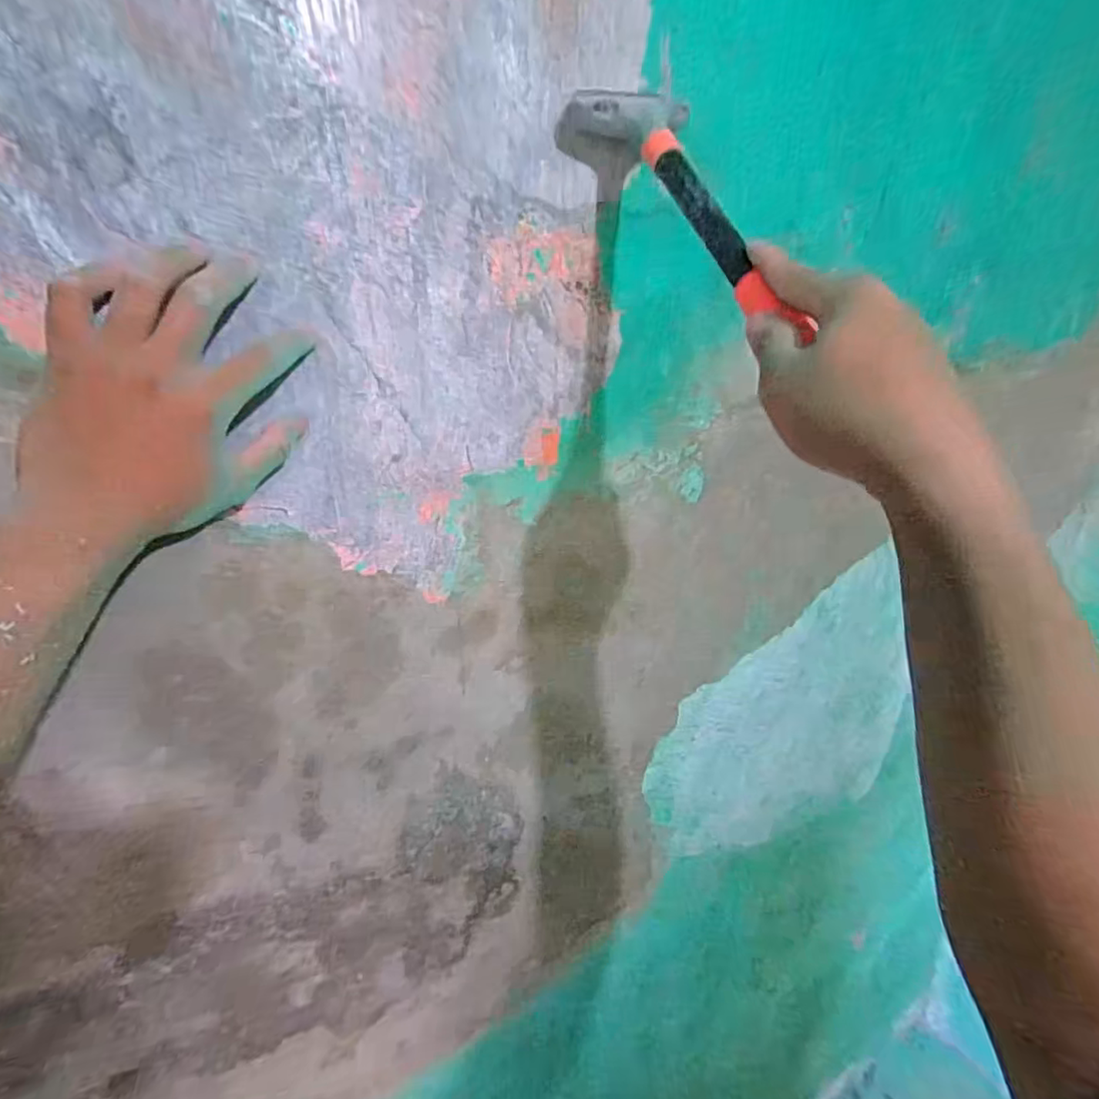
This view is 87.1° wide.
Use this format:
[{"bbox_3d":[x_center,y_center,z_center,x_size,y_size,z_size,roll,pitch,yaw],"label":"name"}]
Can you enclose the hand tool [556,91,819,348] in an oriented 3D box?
[{"bbox_3d":[0.087,-0.213,0.362,0.078,0.044,0.236,-8,61,-30],"label":"hand tool"}]

